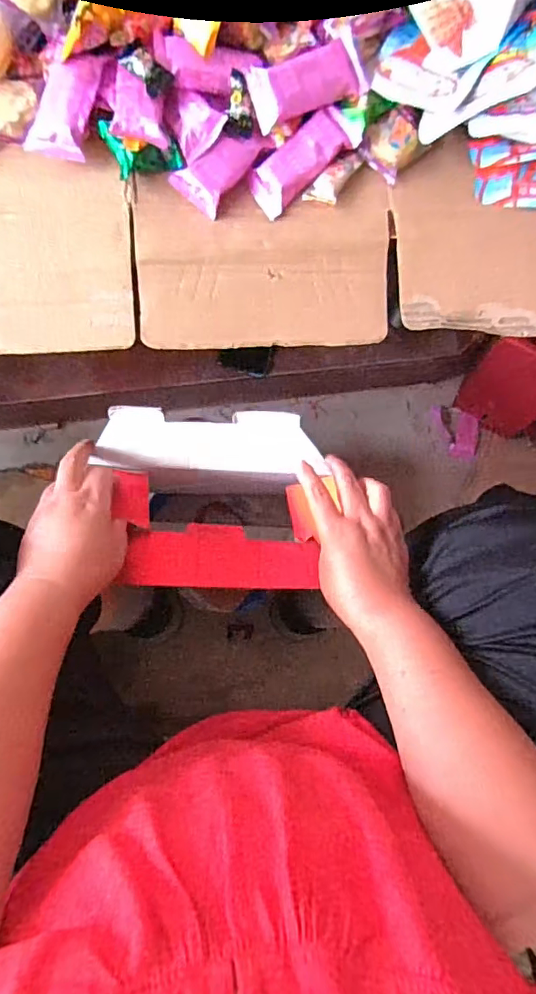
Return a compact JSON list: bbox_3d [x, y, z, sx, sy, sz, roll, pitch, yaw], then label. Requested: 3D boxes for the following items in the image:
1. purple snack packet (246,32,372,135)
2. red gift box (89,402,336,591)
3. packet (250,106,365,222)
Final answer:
[{"bbox_3d":[0.033,-0.339,0.425,0.097,0.022,0.046,-24,85,-8],"label":"purple snack packet"},{"bbox_3d":[-0.054,0.008,0.519,0.220,0.103,0.162,2,82,-5],"label":"red gift box"},{"bbox_3d":[0.029,-0.287,0.442,0.101,0.016,0.038,-39,87,5],"label":"packet"}]

